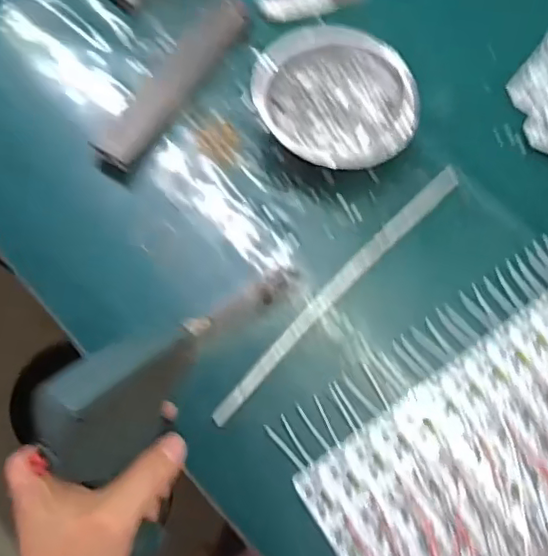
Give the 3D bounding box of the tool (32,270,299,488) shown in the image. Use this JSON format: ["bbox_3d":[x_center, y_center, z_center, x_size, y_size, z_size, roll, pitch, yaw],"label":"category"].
[{"bbox_3d":[-0.051,0.044,0.337,0.042,0.056,0.178,42,50,16],"label":"tool"}]

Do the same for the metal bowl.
[{"bbox_3d":[0.051,-0.144,0.504,0.123,0.047,0.133,-34,73,-14],"label":"metal bowl"}]

